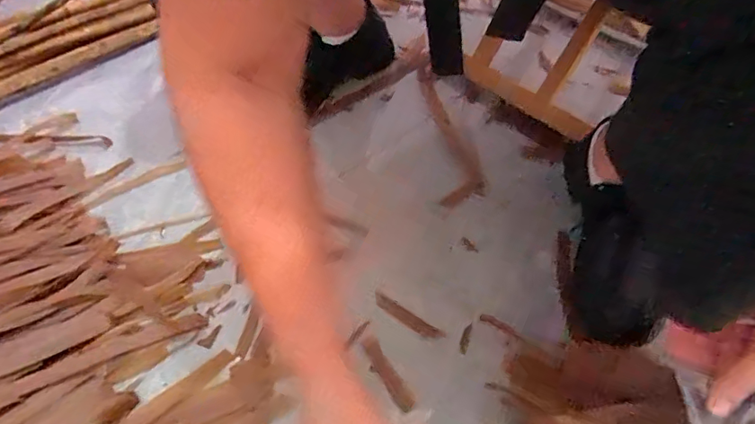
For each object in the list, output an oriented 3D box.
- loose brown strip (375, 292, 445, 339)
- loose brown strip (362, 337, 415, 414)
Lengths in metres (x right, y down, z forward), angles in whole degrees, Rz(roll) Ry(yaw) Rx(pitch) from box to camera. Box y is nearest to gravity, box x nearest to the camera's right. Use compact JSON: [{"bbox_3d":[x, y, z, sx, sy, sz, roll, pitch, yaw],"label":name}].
[{"bbox_3d":[0.033,0.116,0.549,0.086,0.005,0.016,29,65,23],"label":"loose brown strip"},{"bbox_3d":[0.010,0.170,0.523,0.020,0.004,0.084,-30,58,-12],"label":"loose brown strip"}]

